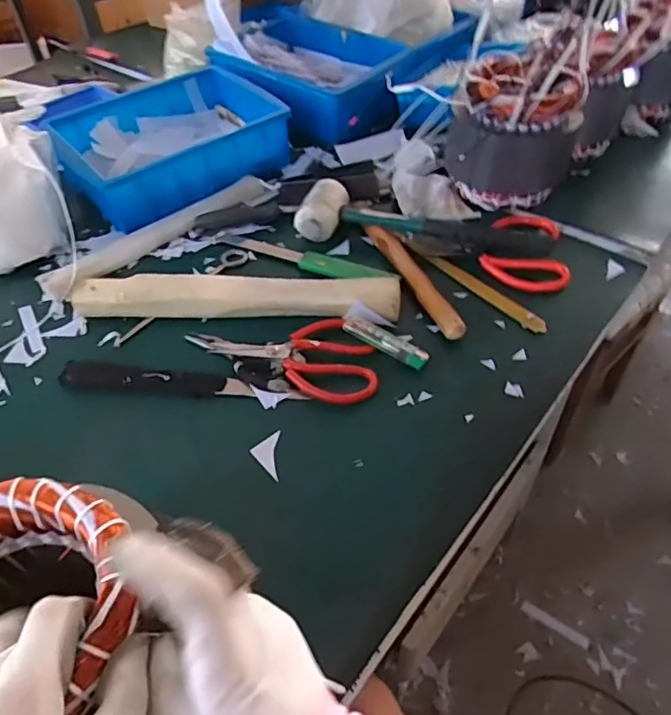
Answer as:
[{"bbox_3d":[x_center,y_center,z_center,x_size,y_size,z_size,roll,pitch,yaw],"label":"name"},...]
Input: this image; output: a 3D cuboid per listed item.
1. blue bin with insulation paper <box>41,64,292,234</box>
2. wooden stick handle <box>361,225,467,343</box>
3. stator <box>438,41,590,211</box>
[{"bbox_3d":[-0.223,-0.293,0.754,0.267,0.068,0.200,-32,53,-25],"label":"blue bin with insulation paper"},{"bbox_3d":[0.082,-0.094,0.601,0.022,0.022,0.196,-17,48,-13],"label":"wooden stick handle"},{"bbox_3d":[0.206,-0.263,0.644,0.137,0.154,0.120,21,52,20],"label":"stator"}]

